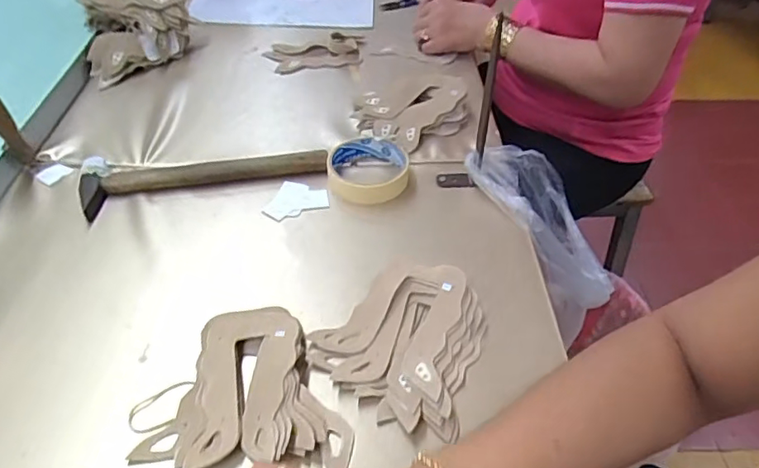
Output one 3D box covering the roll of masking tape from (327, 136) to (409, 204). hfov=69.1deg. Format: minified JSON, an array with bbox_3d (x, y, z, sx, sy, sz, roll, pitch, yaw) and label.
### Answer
[{"bbox_3d":[-0.012,-0.071,0.591,0.085,0.028,0.092,1,44,-1],"label":"roll of masking tape"}]

